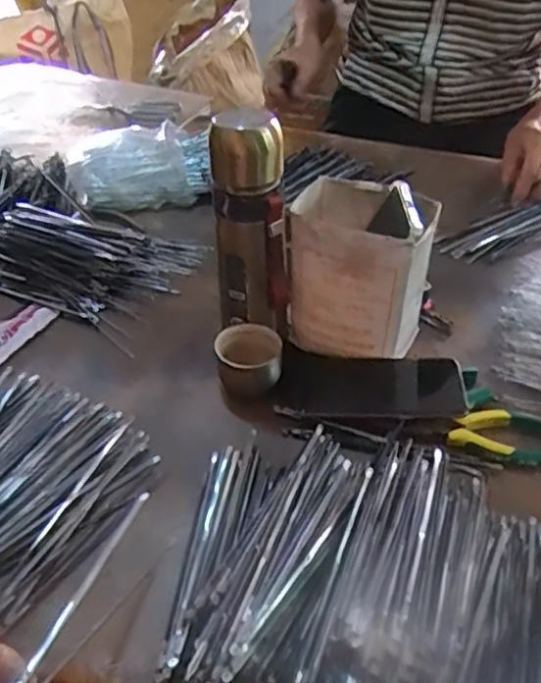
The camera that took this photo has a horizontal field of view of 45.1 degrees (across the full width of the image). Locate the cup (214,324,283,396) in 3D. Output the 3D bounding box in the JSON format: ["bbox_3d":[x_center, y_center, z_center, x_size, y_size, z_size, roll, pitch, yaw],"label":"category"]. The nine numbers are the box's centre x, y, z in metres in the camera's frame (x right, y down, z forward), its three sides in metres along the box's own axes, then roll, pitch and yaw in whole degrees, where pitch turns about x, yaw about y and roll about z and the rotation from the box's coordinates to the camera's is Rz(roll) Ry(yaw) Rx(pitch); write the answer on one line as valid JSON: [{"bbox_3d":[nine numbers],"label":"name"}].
[{"bbox_3d":[-0.021,0.020,0.638,0.061,0.044,0.064,0,42,0],"label":"cup"}]

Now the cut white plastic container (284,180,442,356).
[{"bbox_3d":[0.084,-0.062,0.637,0.124,0.158,0.098,14,44,15],"label":"cut white plastic container"}]

